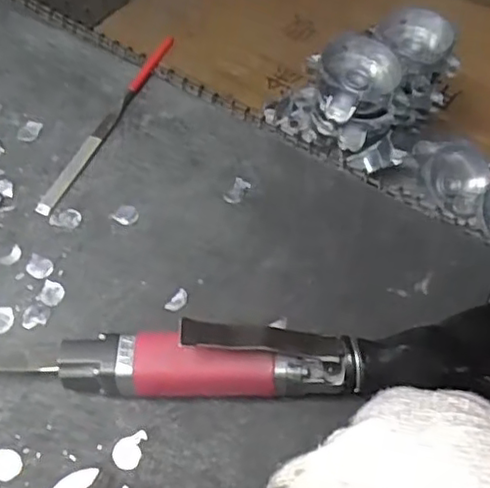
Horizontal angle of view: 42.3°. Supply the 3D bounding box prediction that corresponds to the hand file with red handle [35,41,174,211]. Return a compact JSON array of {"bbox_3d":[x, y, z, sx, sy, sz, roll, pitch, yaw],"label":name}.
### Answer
[{"bbox_3d":[-0.094,-0.088,0.440,0.011,0.007,0.172,21,59,12],"label":"hand file with red handle"}]

